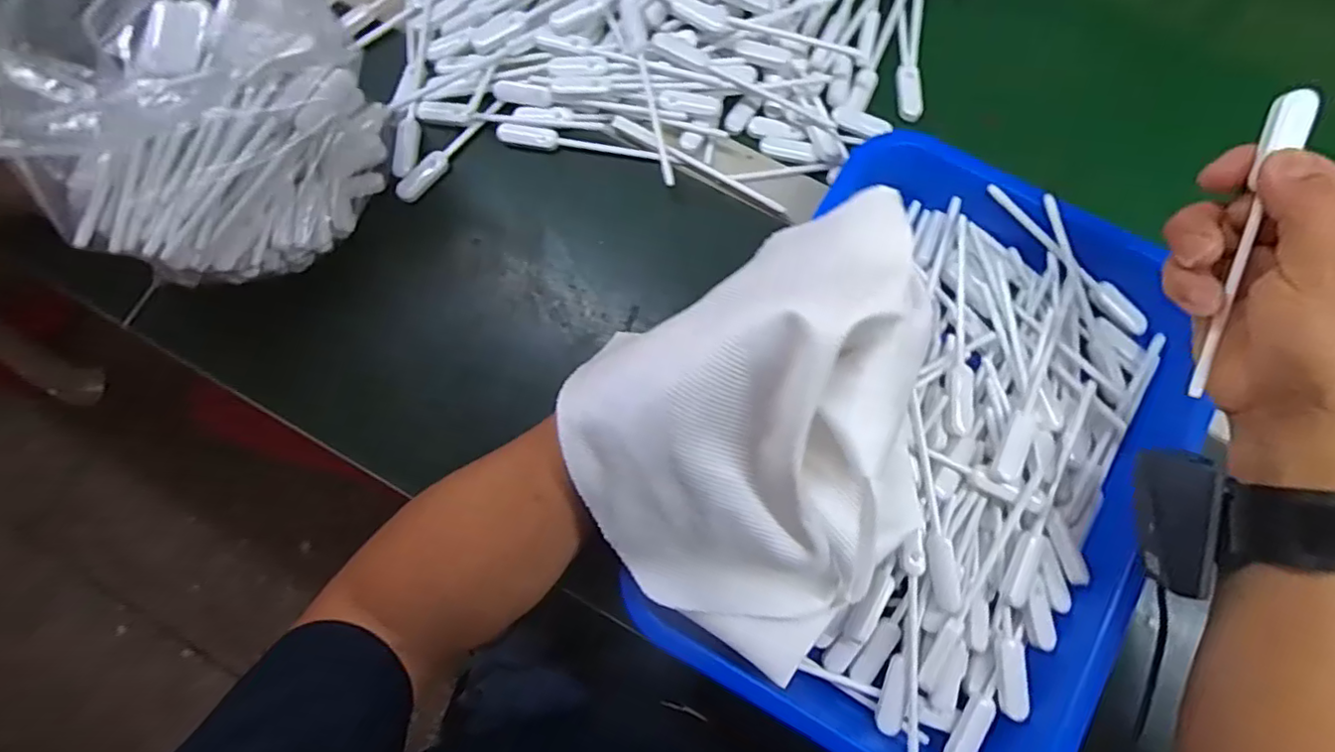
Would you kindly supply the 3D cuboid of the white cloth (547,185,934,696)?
[{"bbox_3d":[0.060,0.037,0.306,0.198,0.103,0.185,-32,80,-5],"label":"white cloth"}]

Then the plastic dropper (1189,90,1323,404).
[{"bbox_3d":[0.278,-0.061,0.295,0.013,0.011,0.144,11,103,3],"label":"plastic dropper"}]

